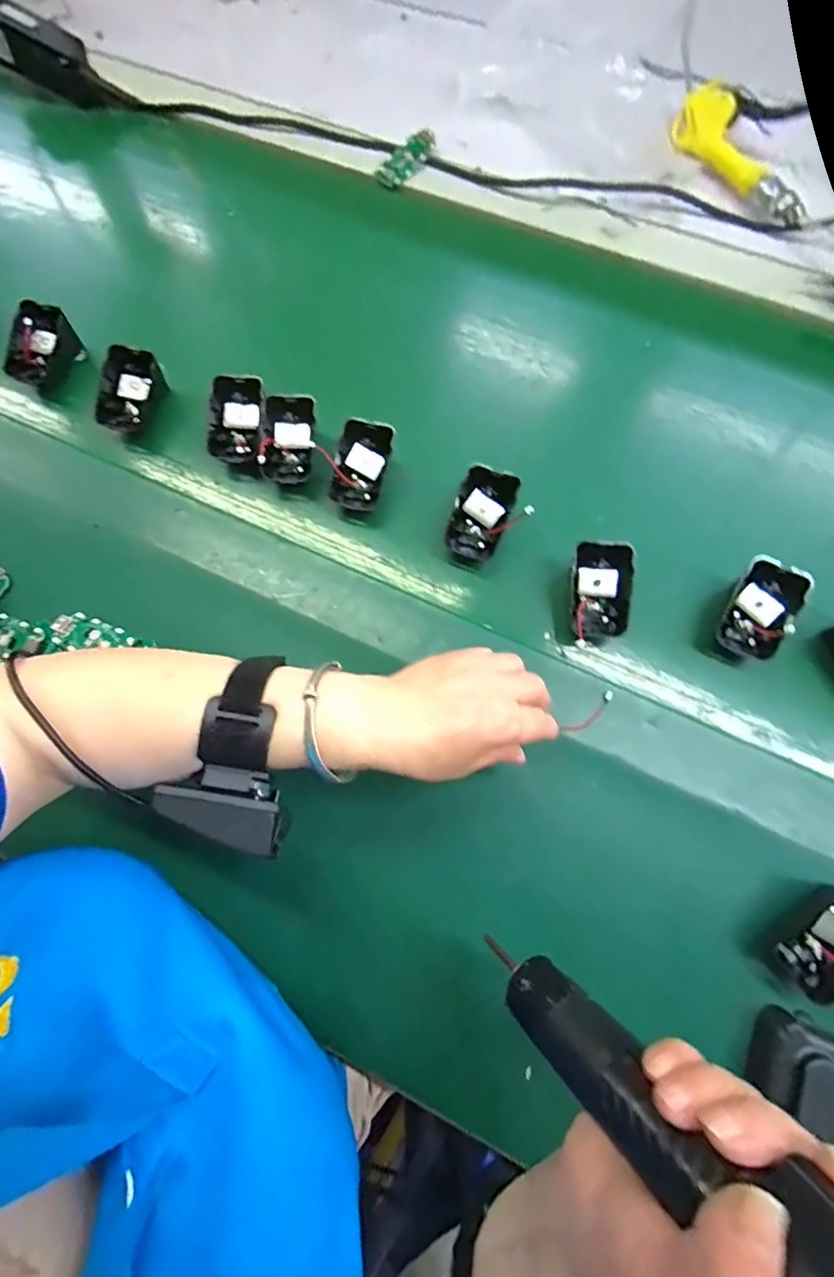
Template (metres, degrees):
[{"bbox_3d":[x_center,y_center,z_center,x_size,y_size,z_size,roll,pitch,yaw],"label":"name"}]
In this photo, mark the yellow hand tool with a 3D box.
[{"bbox_3d":[0.308,-0.467,0.508,0.059,0.025,0.184,-15,74,-2],"label":"yellow hand tool"}]

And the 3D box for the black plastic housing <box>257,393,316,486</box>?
[{"bbox_3d":[-0.103,-0.163,0.432,0.052,0.034,0.066,-1,75,1],"label":"black plastic housing"}]

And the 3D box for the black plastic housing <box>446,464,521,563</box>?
[{"bbox_3d":[0.050,-0.097,0.406,0.043,0.029,0.063,23,77,7],"label":"black plastic housing"}]

